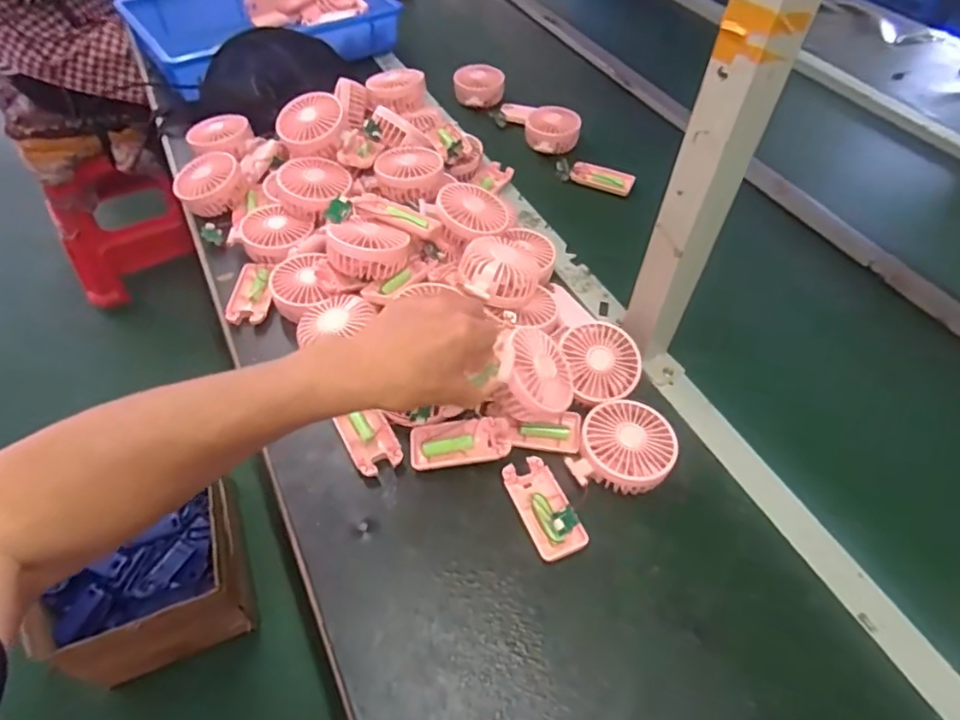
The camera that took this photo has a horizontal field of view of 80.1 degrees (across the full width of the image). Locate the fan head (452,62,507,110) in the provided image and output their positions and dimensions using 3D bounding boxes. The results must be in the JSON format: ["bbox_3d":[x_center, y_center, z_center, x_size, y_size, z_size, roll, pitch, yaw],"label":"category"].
[{"bbox_3d":[-0.001,-0.492,1.018,0.089,0.044,0.084,7,51,3],"label":"fan head"}]

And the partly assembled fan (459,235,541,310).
[{"bbox_3d":[0.018,-0.092,0.614,0.082,0.043,0.094,26,52,15],"label":"partly assembled fan"}]

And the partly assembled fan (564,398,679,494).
[{"bbox_3d":[0.136,0.085,0.539,0.085,0.036,0.091,1,51,-2],"label":"partly assembled fan"}]

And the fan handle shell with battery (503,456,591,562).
[{"bbox_3d":[0.058,0.127,0.510,0.047,0.028,0.093,-16,54,-19],"label":"fan handle shell with battery"}]

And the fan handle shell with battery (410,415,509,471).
[{"bbox_3d":[-0.018,0.077,0.544,0.093,0.015,0.041,-2,50,-7],"label":"fan handle shell with battery"}]

